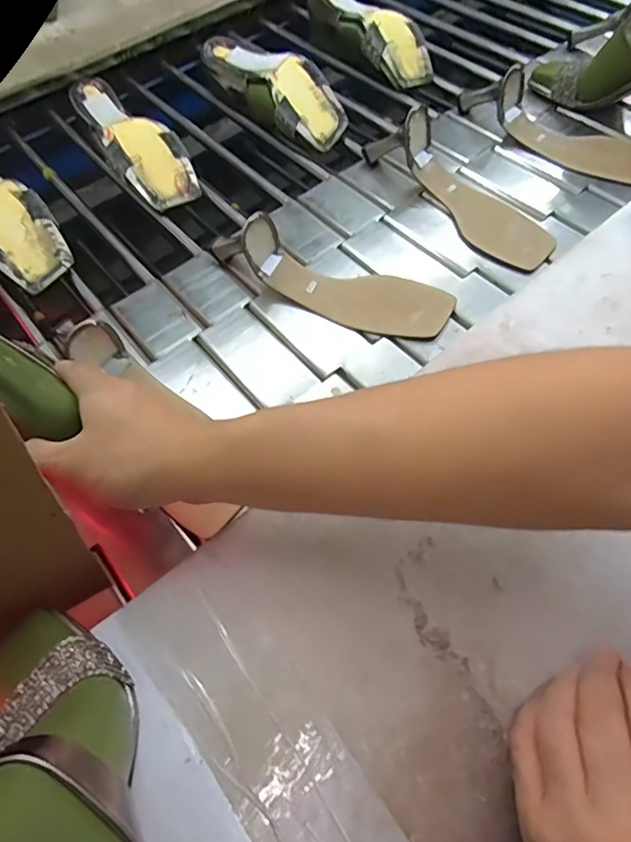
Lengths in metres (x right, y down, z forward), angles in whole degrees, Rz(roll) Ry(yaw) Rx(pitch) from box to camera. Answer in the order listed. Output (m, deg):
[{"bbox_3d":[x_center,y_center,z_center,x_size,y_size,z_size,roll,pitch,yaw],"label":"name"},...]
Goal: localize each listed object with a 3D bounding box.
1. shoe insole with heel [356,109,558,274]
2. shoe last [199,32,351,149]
[{"bbox_3d":[0.166,-0.261,0.560,0.080,0.065,0.242,-31,62,-14],"label":"shoe insole with heel"},{"bbox_3d":[-0.052,-0.435,0.673,0.079,0.071,0.220,-36,63,-17],"label":"shoe last"}]

